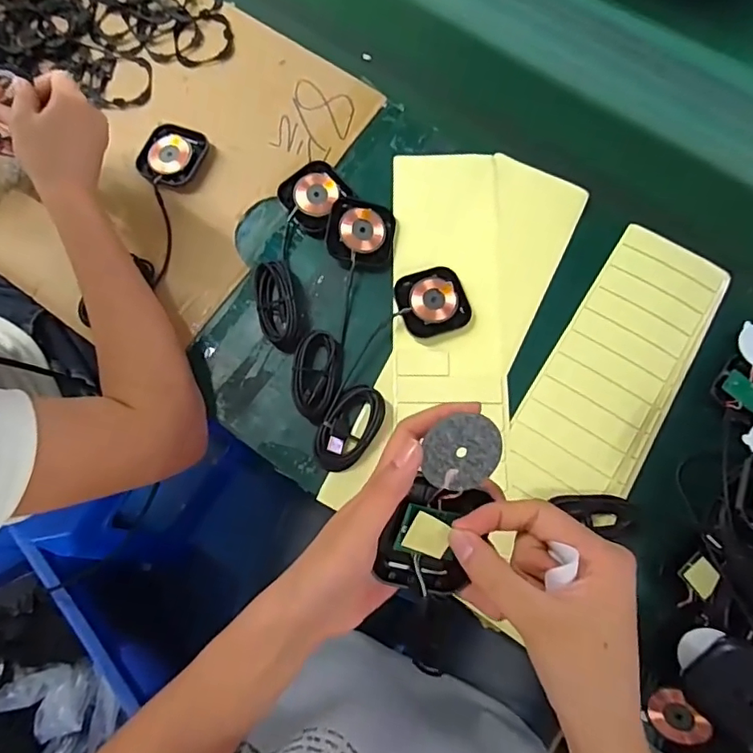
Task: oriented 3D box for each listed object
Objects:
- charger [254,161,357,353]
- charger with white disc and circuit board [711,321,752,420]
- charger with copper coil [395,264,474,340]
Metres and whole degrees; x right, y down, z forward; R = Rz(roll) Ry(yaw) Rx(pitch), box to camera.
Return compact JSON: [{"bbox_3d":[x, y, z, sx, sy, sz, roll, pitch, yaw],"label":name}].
[{"bbox_3d":[-0.074,-0.114,0.477,0.063,0.020,0.178,18,77,5],"label":"charger"},{"bbox_3d":[0.317,-0.002,0.441,0.050,0.010,0.085,34,76,8],"label":"charger with white disc and circuit board"},{"bbox_3d":[0.050,-0.067,0.466,0.057,0.013,0.057,-22,77,-5],"label":"charger with copper coil"}]

